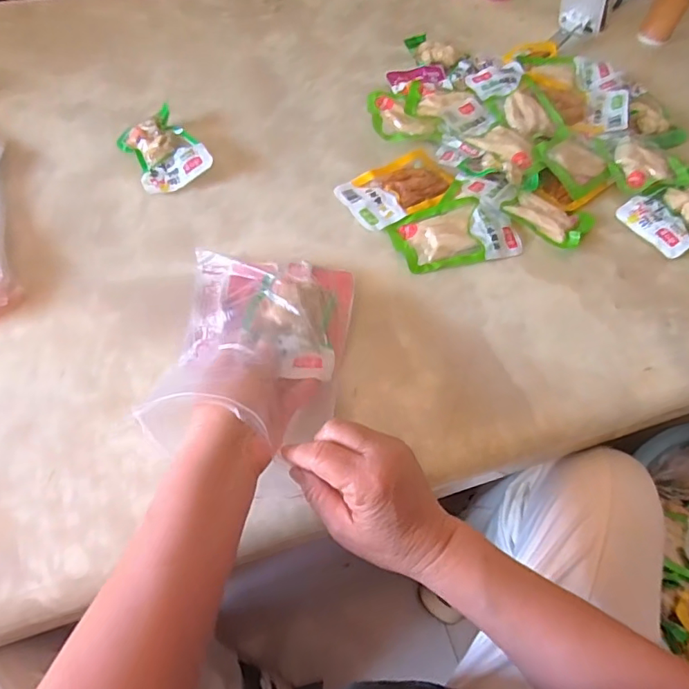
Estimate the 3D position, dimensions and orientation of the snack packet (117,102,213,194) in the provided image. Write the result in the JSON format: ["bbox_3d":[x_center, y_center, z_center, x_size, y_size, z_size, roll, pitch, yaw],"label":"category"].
[{"bbox_3d":[-0.208,-0.221,0.586,0.075,0.032,0.099,-29,64,-20],"label":"snack packet"}]

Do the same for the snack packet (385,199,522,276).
[{"bbox_3d":[0.119,-0.120,0.549,0.133,0.019,0.077,-14,60,-12],"label":"snack packet"}]

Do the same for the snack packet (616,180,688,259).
[{"bbox_3d":[0.384,-0.153,0.577,0.121,0.023,0.080,-31,68,-4],"label":"snack packet"}]

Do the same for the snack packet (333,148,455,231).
[{"bbox_3d":[0.063,-0.180,0.584,0.128,0.011,0.081,-27,64,-18],"label":"snack packet"}]

